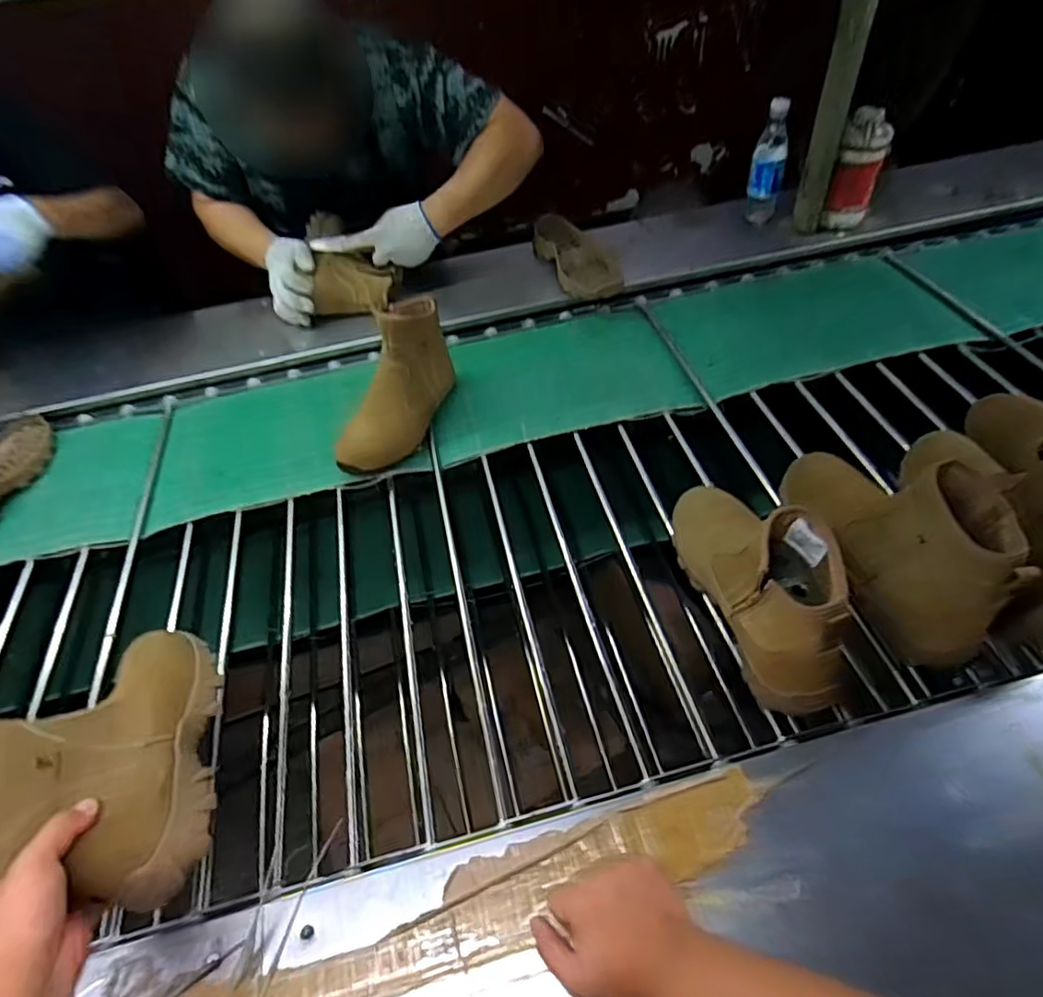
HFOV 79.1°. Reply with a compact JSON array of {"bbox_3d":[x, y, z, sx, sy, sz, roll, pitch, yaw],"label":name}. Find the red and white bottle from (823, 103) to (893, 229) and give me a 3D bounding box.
[{"bbox_3d":[0.618,-0.594,1.163,0.081,0.195,0.085,16,53,19],"label":"red and white bottle"}]

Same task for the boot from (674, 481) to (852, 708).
[{"bbox_3d":[0.234,0.061,0.645,0.088,0.148,0.273,-10,49,-2],"label":"boot"}]

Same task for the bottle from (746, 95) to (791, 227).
[{"bbox_3d":[0.469,-0.625,1.200,0.066,0.210,0.065,10,51,14],"label":"bottle"}]

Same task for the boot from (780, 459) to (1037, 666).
[{"bbox_3d":[0.381,0.022,0.666,0.089,0.169,0.279,-21,50,-12],"label":"boot"}]

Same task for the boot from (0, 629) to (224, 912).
[{"bbox_3d":[-0.371,0.212,0.554,0.188,0.093,0.270,21,21,-28],"label":"boot"}]

